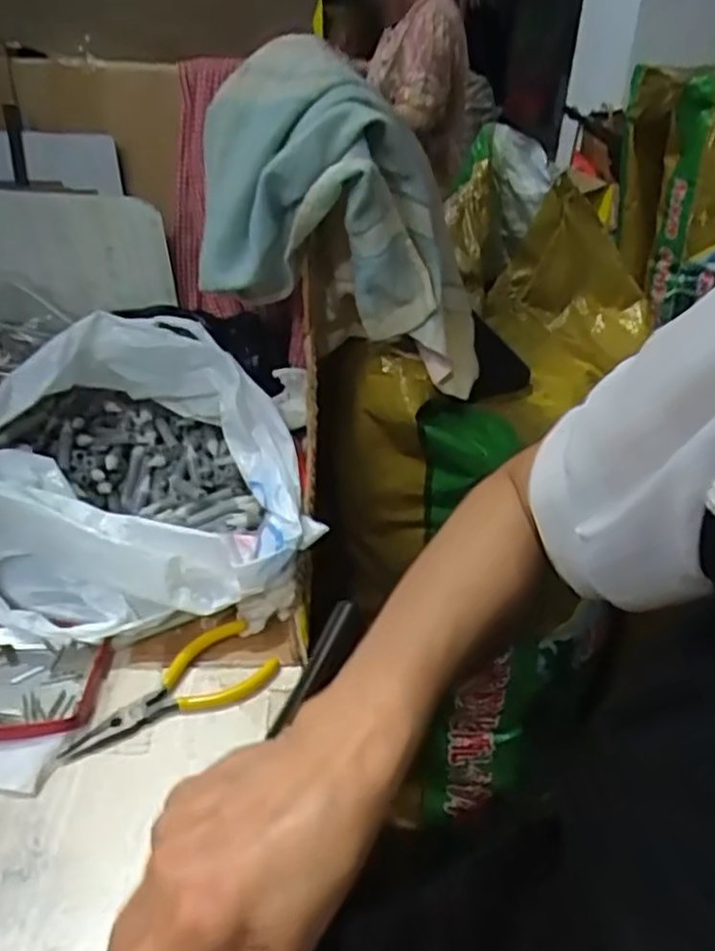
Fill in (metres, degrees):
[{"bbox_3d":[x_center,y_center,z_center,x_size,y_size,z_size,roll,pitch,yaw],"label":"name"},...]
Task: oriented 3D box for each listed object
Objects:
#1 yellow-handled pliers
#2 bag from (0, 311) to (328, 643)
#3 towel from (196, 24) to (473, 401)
[{"bbox_3d":[-0.112,0.128,0.429,0.125,0.013,0.050,-21,40,-28],"label":"yellow-handled pliers"},{"bbox_3d":[-0.172,-0.008,0.511,0.251,0.139,0.221,-4,35,-8],"label":"bag"},{"bbox_3d":[-0.004,-0.169,0.485,0.173,0.187,0.099,13,35,15],"label":"towel"}]

